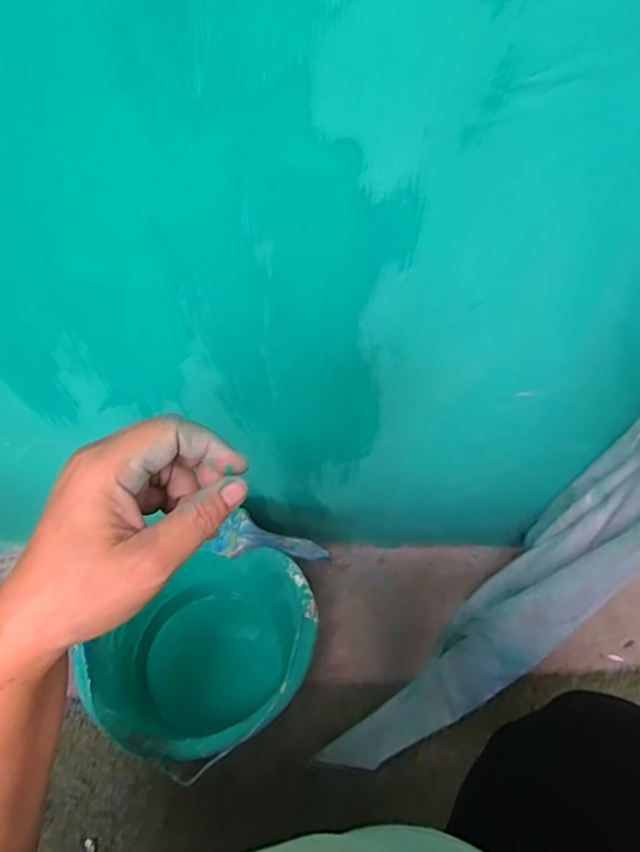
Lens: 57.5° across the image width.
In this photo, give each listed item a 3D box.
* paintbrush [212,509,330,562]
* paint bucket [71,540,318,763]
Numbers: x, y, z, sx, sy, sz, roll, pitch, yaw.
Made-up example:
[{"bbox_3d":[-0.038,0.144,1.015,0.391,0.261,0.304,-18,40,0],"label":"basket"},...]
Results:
[{"bbox_3d":[-0.055,0.132,0.667,0.127,0.021,0.047,9,54,9],"label":"paintbrush"},{"bbox_3d":[-0.121,0.259,0.665,0.237,0.142,0.213,-39,61,-24],"label":"paint bucket"}]

